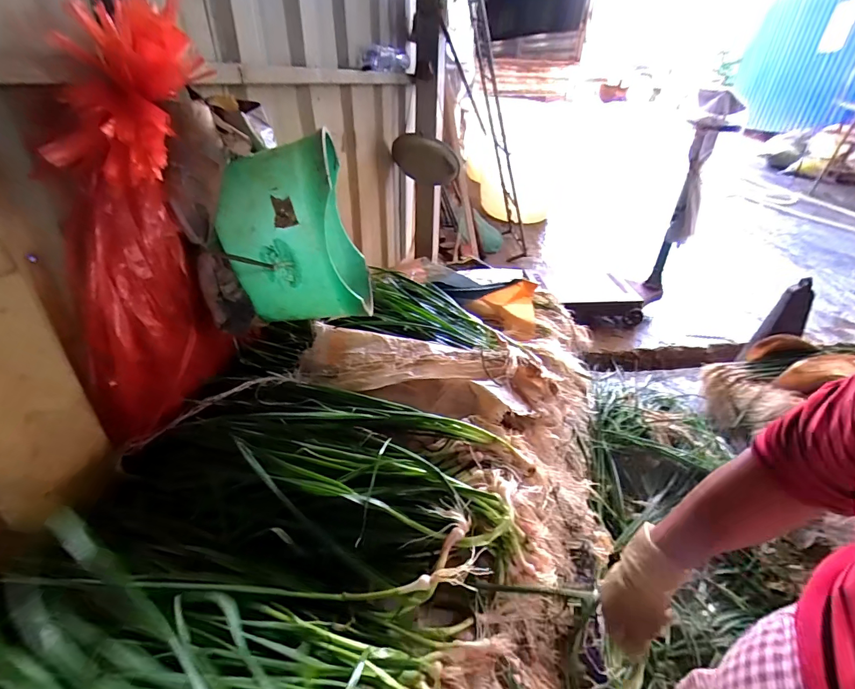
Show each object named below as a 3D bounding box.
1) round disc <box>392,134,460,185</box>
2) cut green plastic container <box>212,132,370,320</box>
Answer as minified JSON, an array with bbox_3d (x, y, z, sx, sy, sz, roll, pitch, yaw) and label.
[{"bbox_3d":[0.004,-0.646,1.451,0.234,0.058,0.260,24,-13,-25],"label":"round disc"},{"bbox_3d":[-0.222,-0.195,0.729,0.180,0.288,0.219,-10,32,2],"label":"cut green plastic container"}]

